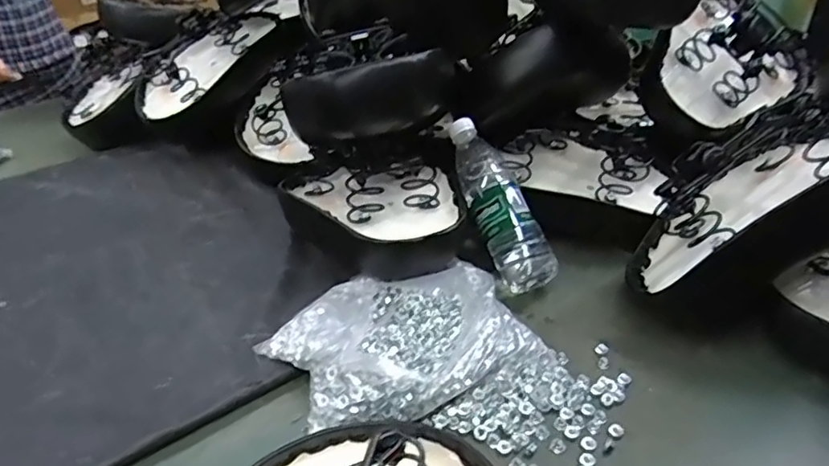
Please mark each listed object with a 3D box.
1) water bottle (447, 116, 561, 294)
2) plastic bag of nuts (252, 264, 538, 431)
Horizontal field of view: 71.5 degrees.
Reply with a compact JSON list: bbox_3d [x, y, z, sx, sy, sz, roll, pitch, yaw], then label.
[{"bbox_3d":[0.103,-0.041,0.705,0.076,0.066,0.231,-15,66,-19],"label":"water bottle"},{"bbox_3d":[-0.015,0.095,0.581,0.243,0.056,0.177,-18,36,-24],"label":"plastic bag of nuts"}]

